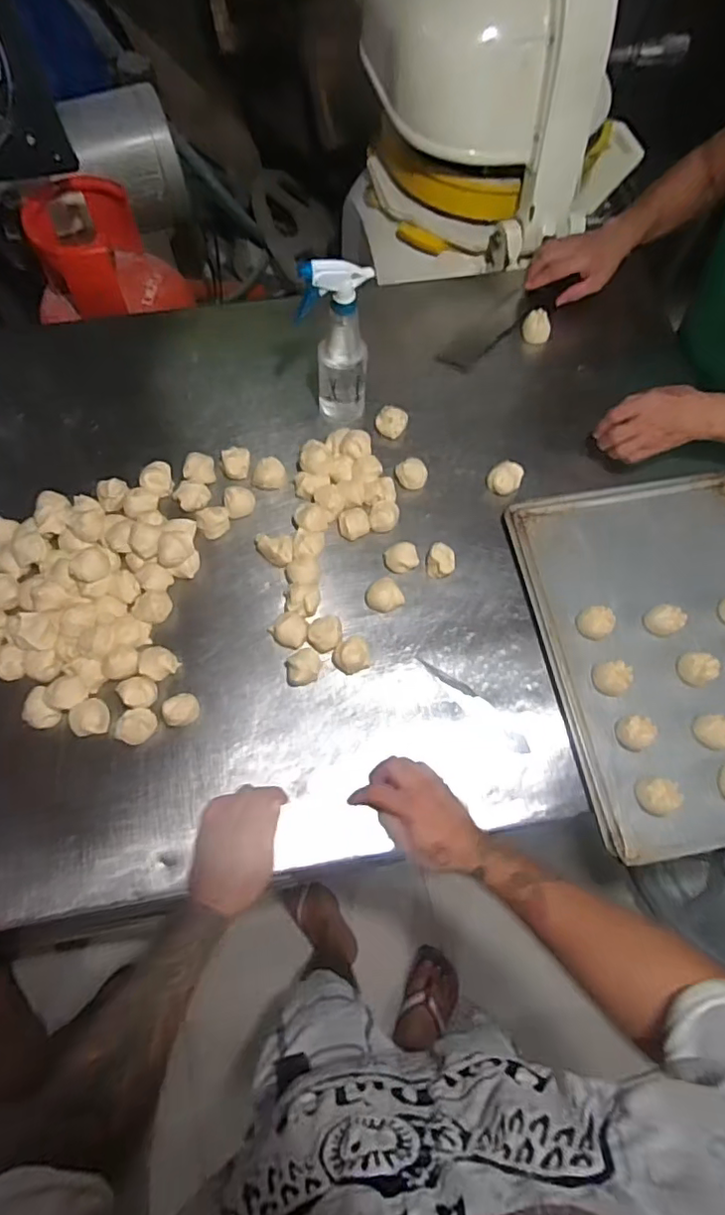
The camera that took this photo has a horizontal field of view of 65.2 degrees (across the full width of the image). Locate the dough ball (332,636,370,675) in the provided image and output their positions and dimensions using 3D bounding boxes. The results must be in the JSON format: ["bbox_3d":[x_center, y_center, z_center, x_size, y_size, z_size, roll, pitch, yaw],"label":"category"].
[{"bbox_3d":[-0.013,0.062,0.722,0.047,0.032,0.040,-20,72,-9],"label":"dough ball"}]

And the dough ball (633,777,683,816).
[{"bbox_3d":[0.339,0.216,0.647,0.040,0.023,0.040,4,70,-1],"label":"dough ball"}]

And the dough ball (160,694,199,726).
[{"bbox_3d":[-0.220,0.125,0.690,0.040,0.036,0.035,-25,73,-11],"label":"dough ball"}]

